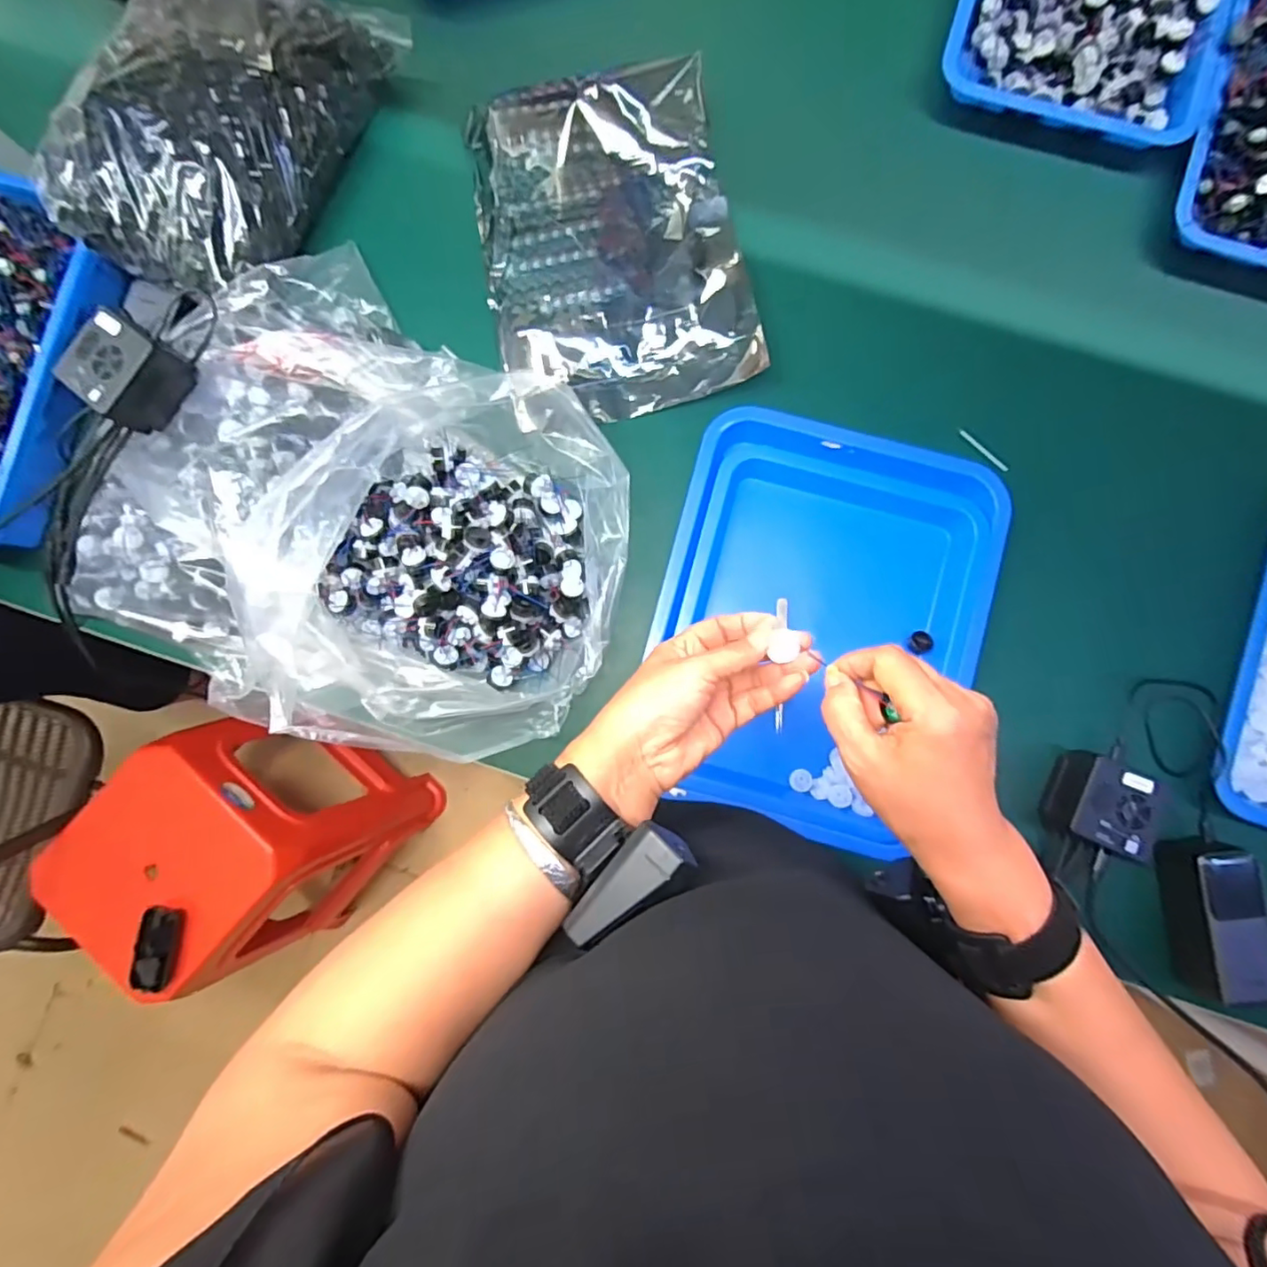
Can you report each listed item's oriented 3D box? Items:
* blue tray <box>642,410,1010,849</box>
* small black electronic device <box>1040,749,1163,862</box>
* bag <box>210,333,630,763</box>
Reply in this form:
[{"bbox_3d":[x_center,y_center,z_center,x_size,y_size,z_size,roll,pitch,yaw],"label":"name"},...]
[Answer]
[{"bbox_3d":[0.175,-0.011,0.574,0.295,0.048,0.383,15,86,2],"label":"blue tray"},{"bbox_3d":[0.430,0.154,0.533,0.074,0.038,0.079,17,87,3],"label":"small black electronic device"},{"bbox_3d":[-0.167,-0.076,0.508,0.304,0.160,0.352,4,86,2],"label":"bag"}]

